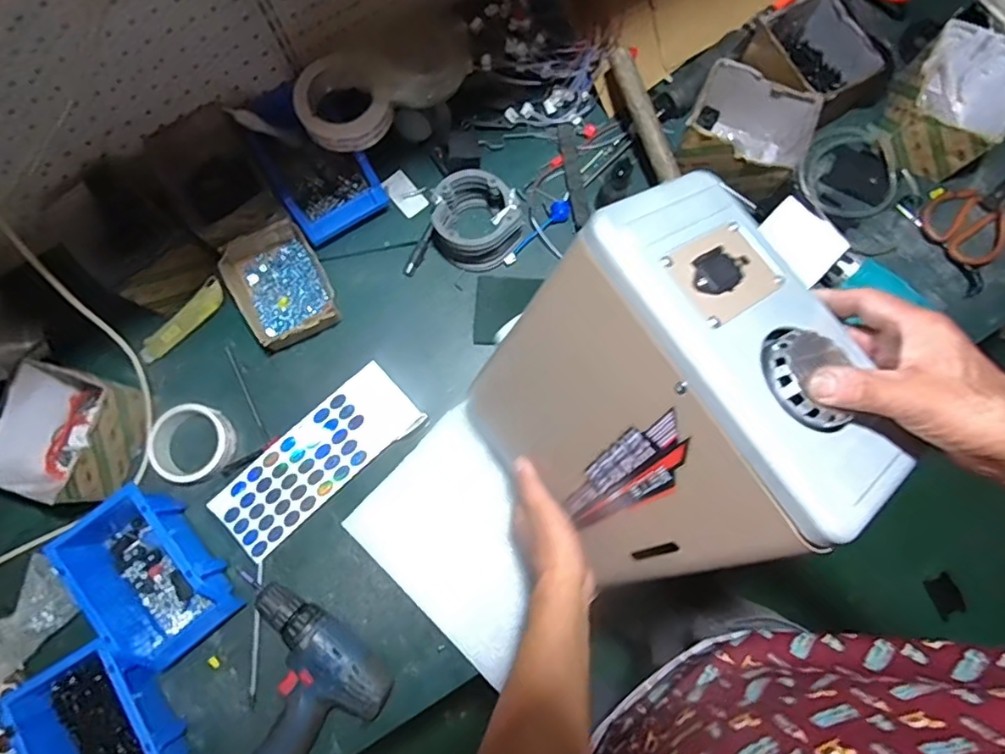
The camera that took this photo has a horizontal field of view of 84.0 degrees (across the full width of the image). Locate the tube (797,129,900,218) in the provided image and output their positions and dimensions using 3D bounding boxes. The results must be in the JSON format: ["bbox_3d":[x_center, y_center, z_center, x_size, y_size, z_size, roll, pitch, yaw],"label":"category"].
[{"bbox_3d":[0.458,-0.268,0.736,0.123,0.034,0.124,0,79,1],"label":"tube"}]

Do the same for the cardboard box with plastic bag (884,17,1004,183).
[{"bbox_3d":[0.570,-0.340,0.716,0.141,0.097,0.142,35,82,7],"label":"cardboard box with plastic bag"}]

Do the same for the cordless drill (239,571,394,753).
[{"bbox_3d":[-0.249,0.332,0.636,0.176,0.054,0.206,-38,81,-6],"label":"cordless drill"}]

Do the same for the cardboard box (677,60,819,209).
[{"bbox_3d":[0.304,-0.305,0.710,0.139,0.095,0.113,26,81,5],"label":"cardboard box"}]

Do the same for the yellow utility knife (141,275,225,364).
[{"bbox_3d":[-0.405,-0.072,0.708,0.032,0.014,0.130,42,82,8],"label":"yellow utility knife"}]

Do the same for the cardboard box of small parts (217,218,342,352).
[{"bbox_3d":[-0.275,-0.112,0.699,0.110,0.051,0.149,-26,80,-4],"label":"cardboard box of small parts"}]

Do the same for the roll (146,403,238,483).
[{"bbox_3d":[-0.377,0.078,0.675,0.087,0.035,0.091,0,79,1],"label":"roll"}]

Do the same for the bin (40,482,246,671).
[{"bbox_3d":[-0.402,0.223,0.636,0.116,0.076,0.188,-40,81,-6],"label":"bin"}]

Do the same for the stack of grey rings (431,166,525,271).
[{"bbox_3d":[-0.031,-0.195,0.704,0.107,0.078,0.098,18,80,4],"label":"stack of grey rings"}]

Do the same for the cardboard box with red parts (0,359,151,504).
[{"bbox_3d":[-0.497,0.065,0.649,0.119,0.088,0.145,8,79,2],"label":"cardboard box with red parts"}]

